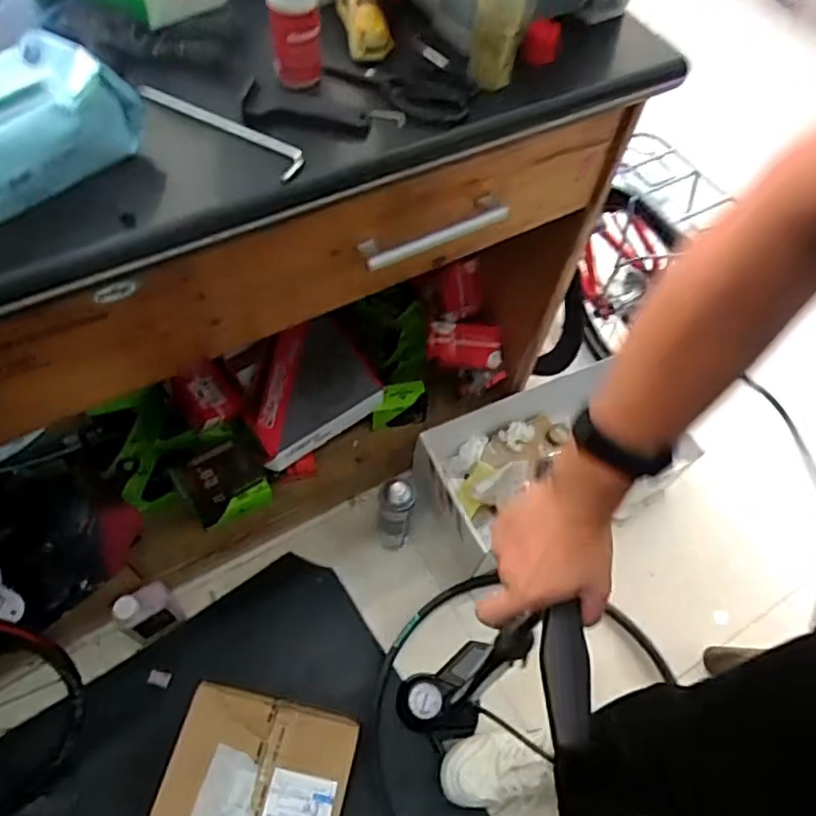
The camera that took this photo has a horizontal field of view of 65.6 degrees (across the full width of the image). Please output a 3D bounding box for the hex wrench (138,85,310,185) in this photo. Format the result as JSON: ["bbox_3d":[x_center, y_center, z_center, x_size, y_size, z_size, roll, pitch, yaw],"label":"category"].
[{"bbox_3d":[-0.166,-0.253,0.565,0.176,0.011,0.032,33,61,16],"label":"hex wrench"}]

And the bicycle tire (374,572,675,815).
[{"bbox_3d":[0.209,0.566,1.074,0.534,0.035,0.527,2,57,-3],"label":"bicycle tire"}]

